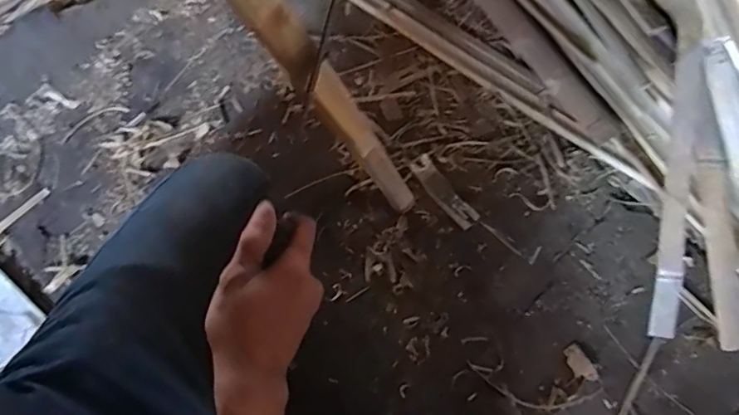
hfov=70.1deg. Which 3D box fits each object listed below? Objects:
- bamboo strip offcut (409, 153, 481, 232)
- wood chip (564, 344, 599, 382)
[{"bbox_3d":[0.120,-0.024,0.847,0.038,0.009,0.136,-38,78,-12],"label":"bamboo strip offcut"},{"bbox_3d":[0.318,0.237,0.796,0.031,0.004,0.057,-26,64,-14],"label":"wood chip"}]

